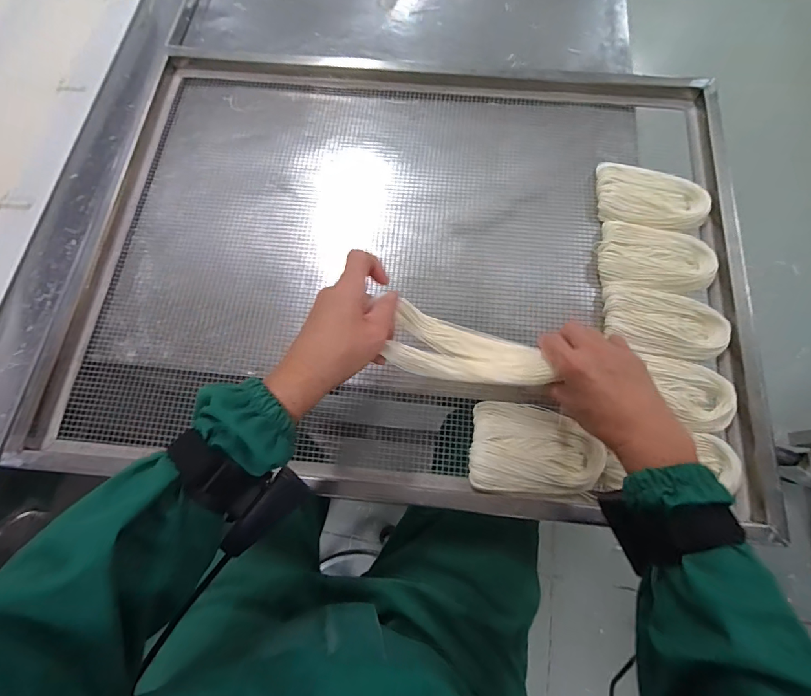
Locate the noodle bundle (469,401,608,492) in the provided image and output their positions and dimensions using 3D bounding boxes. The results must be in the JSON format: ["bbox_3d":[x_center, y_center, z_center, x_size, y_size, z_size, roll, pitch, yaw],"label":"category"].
[{"bbox_3d":[0.137,0.105,0.453,0.134,0.018,0.090,3,72,1],"label":"noodle bundle"}]

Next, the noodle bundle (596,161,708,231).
[{"bbox_3d":[0.317,-0.193,0.549,0.138,0.015,0.085,6,72,2],"label":"noodle bundle"}]

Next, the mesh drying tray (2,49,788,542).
[{"bbox_3d":[0.010,-0.128,0.536,0.785,0.035,0.597,6,72,2],"label":"mesh drying tray"}]

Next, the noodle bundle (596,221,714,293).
[{"bbox_3d":[0.305,-0.108,0.522,0.134,0.017,0.084,11,72,4],"label":"noodle bundle"}]

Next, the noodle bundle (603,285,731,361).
[{"bbox_3d":[0.301,-0.028,0.496,0.138,0.017,0.080,8,72,3],"label":"noodle bundle"}]

